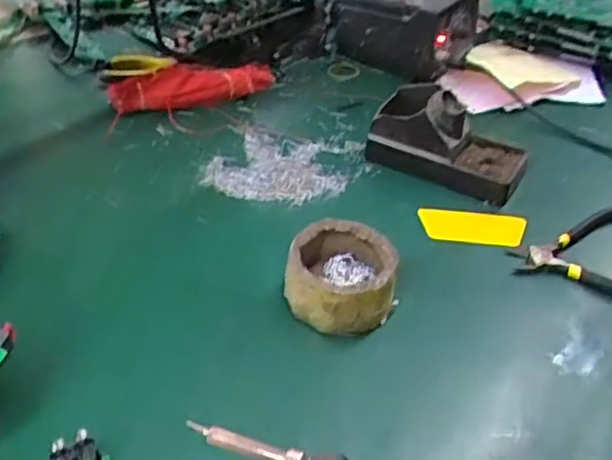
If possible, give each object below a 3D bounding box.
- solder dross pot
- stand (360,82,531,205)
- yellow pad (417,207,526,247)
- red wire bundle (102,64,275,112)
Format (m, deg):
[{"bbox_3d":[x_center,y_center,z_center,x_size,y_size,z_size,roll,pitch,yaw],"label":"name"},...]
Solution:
[{"bbox_3d":[0.027,0.040,0.498,0.082,0.055,0.078,1,43,-1],"label":"solder dross pot"},{"bbox_3d":[0.143,-0.096,0.630,0.150,0.072,0.079,22,47,20],"label":"stand"},{"bbox_3d":[0.154,-0.002,0.582,0.094,0.004,0.041,3,51,4],"label":"yellow pad"},{"bbox_3d":[-0.130,-0.167,0.734,0.187,0.035,0.065,-7,44,-9],"label":"red wire bundle"}]

